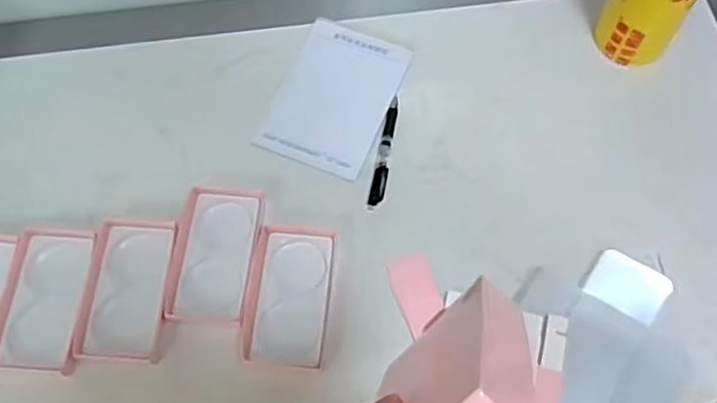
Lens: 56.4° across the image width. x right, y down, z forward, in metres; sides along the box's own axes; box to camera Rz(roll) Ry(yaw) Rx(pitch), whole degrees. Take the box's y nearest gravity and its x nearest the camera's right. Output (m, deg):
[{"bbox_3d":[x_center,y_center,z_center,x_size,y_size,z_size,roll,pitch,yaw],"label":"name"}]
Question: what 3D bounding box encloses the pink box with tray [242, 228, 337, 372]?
[{"bbox_3d":[-0.069,0.095,0.679,0.079,0.021,0.138,5,66,2],"label":"pink box with tray"}]

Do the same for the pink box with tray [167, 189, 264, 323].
[{"bbox_3d":[-0.148,0.054,0.699,0.082,0.023,0.141,4,66,2],"label":"pink box with tray"}]

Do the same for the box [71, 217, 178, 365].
[{"bbox_3d":[-0.234,0.089,0.683,0.081,0.019,0.144,2,66,0],"label":"box"}]

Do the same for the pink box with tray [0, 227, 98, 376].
[{"bbox_3d":[-0.316,0.097,0.678,0.082,0.015,0.148,2,66,0],"label":"pink box with tray"}]

